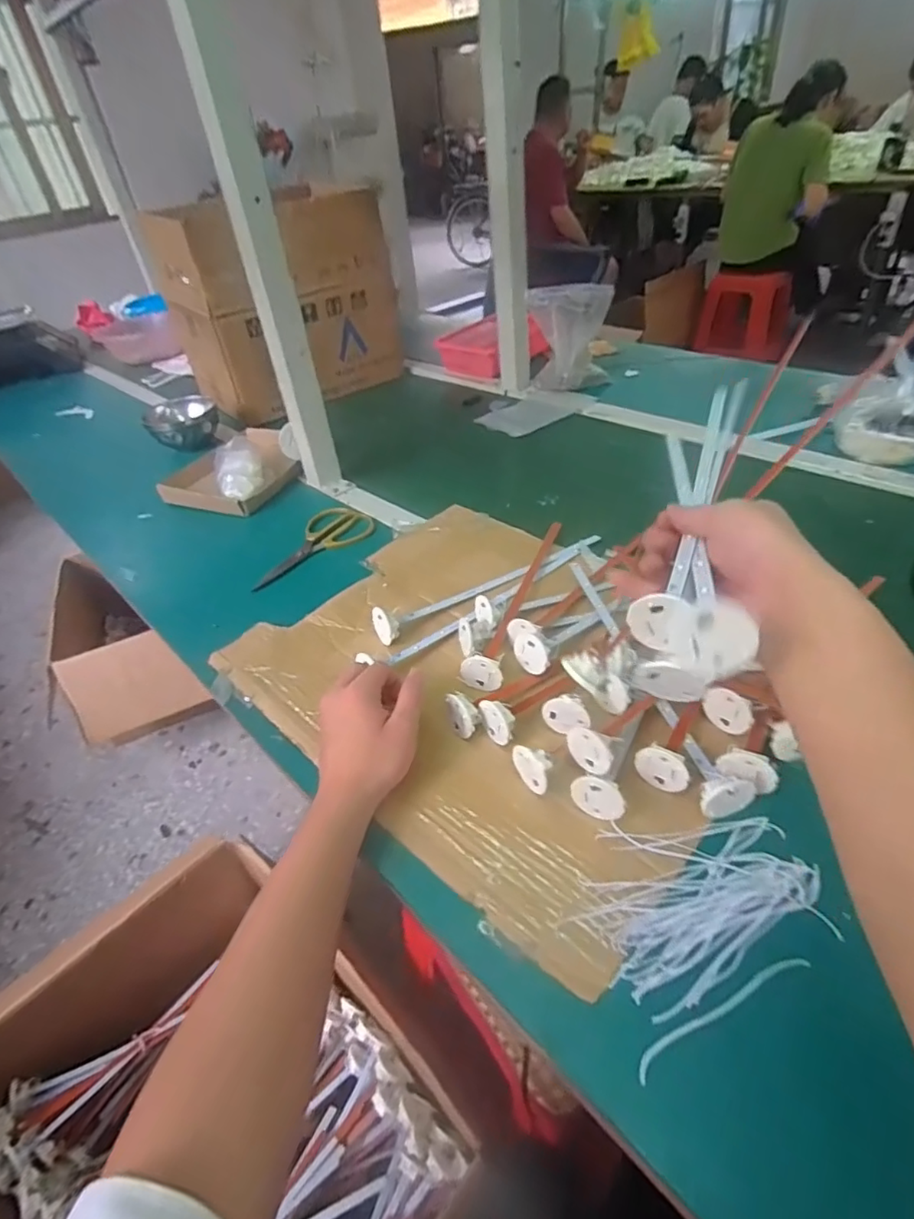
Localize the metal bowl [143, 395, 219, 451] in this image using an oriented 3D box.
[{"bbox_3d":[-0.468,-0.314,1.018,0.116,0.067,0.116,-21,41,-16],"label":"metal bowl"}]

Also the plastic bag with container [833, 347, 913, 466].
[{"bbox_3d":[0.584,-0.273,0.762,0.139,0.131,0.153,26,49,33],"label":"plastic bag with container"}]

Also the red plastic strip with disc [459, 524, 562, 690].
[{"bbox_3d":[0.066,-0.024,0.616,0.035,0.032,0.275,9,42,18],"label":"red plastic strip with disc"}]

